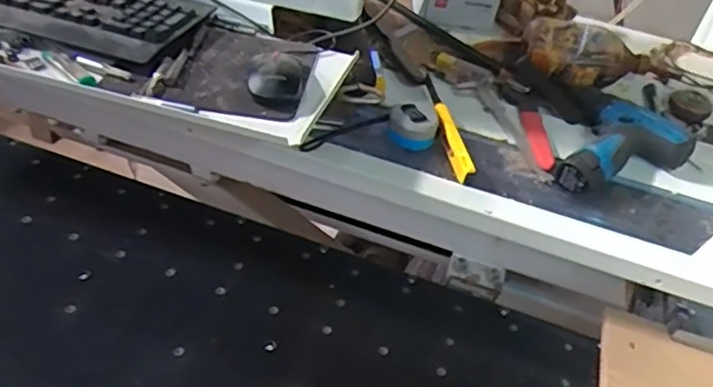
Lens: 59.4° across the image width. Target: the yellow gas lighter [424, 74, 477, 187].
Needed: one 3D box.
[{"bbox_3d":[0.120,-0.098,0.849,0.029,0.035,0.222,0,41,-11],"label":"yellow gas lighter"}]

